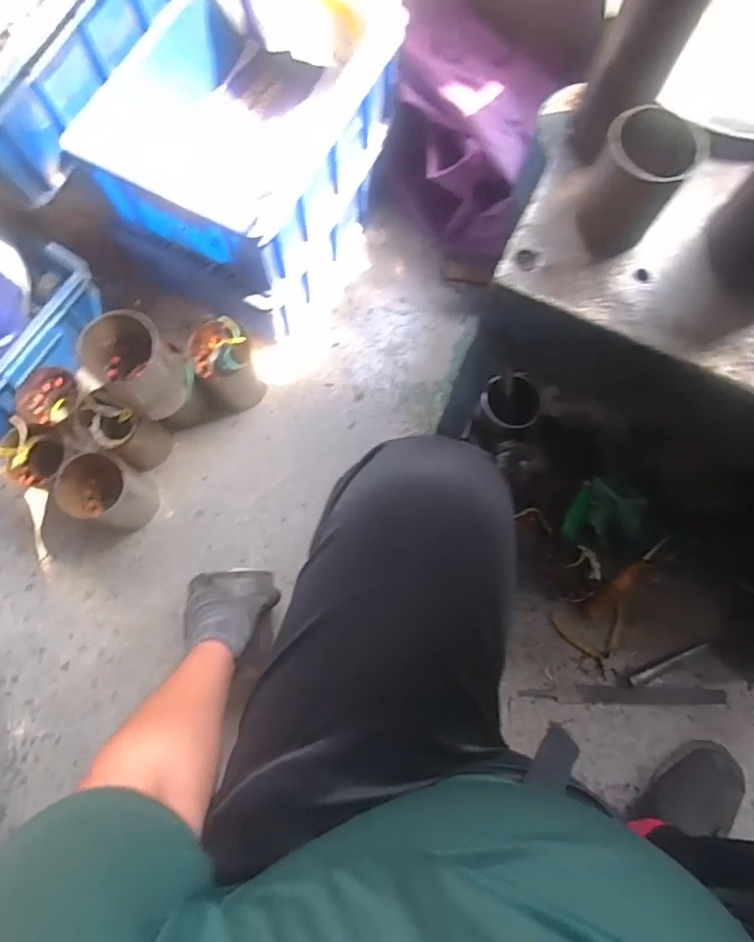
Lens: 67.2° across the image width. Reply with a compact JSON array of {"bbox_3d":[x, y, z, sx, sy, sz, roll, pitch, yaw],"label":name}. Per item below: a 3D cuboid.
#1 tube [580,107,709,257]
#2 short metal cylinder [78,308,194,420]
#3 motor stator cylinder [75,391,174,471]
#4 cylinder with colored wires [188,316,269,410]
[{"bbox_3d":[0.210,-0.234,0.468,0.067,0.106,0.064,0,76,-2],"label":"tube"},{"bbox_3d":[-0.317,-0.131,0.747,0.101,0.159,0.102,0,76,-2],"label":"short metal cylinder"},{"bbox_3d":[-0.377,-0.054,0.850,0.098,0.114,0.078,33,77,6],"label":"motor stator cylinder"},{"bbox_3d":[-0.226,-0.155,0.863,0.087,0.135,0.094,0,76,-2],"label":"cylinder with colored wires"}]

